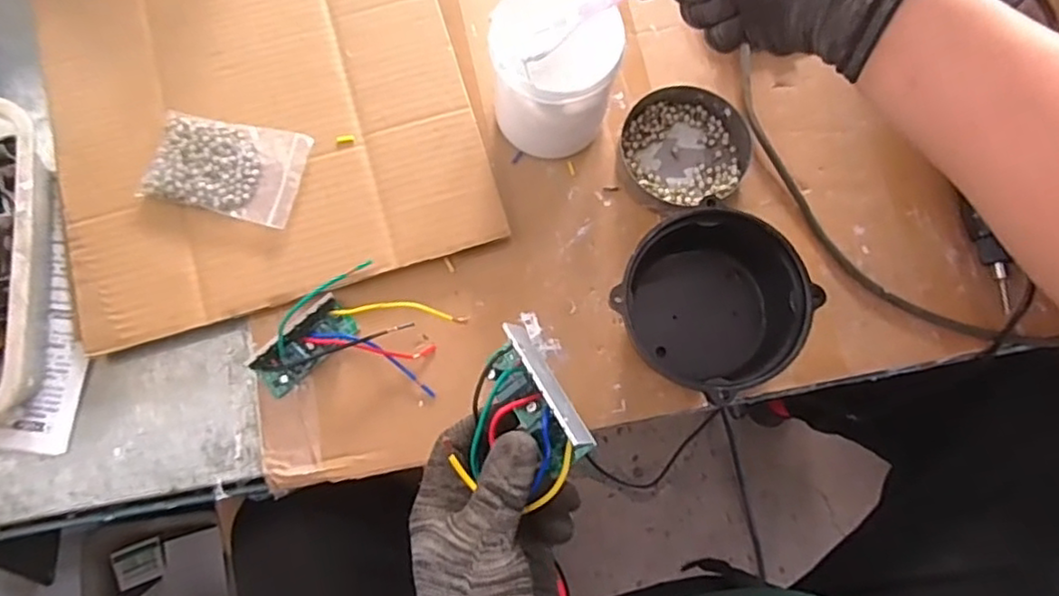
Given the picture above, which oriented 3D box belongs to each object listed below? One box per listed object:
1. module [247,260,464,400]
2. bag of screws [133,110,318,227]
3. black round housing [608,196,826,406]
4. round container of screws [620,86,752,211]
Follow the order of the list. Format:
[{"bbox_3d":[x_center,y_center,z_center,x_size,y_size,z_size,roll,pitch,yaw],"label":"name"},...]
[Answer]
[{"bbox_3d":[-0.130,0.025,0.491,0.146,0.034,0.091,0,76,-1],"label":"module"},{"bbox_3d":[-0.242,-0.106,0.523,0.115,0.012,0.077,12,76,2],"label":"bag of screws"},{"bbox_3d":[0.131,0.005,0.482,0.117,0.077,0.122,0,76,-1],"label":"black round housing"},{"bbox_3d":[0.130,-0.126,0.545,0.098,0.022,0.104,0,76,-1],"label":"round container of screws"}]

